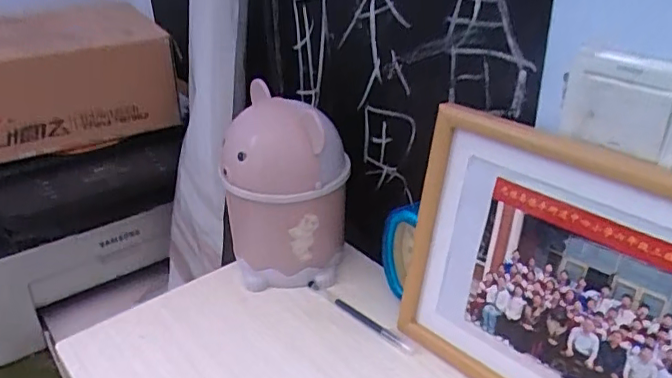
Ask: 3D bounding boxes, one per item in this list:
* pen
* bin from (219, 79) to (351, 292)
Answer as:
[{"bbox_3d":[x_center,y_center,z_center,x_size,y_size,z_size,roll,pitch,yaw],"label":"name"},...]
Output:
[{"bbox_3d":[0.037,0.137,0.580,0.015,0.007,0.100,-27,39,-36],"label":"pen"},{"bbox_3d":[-0.052,0.001,0.634,0.132,0.181,0.129,-3,30,-2],"label":"bin"}]

